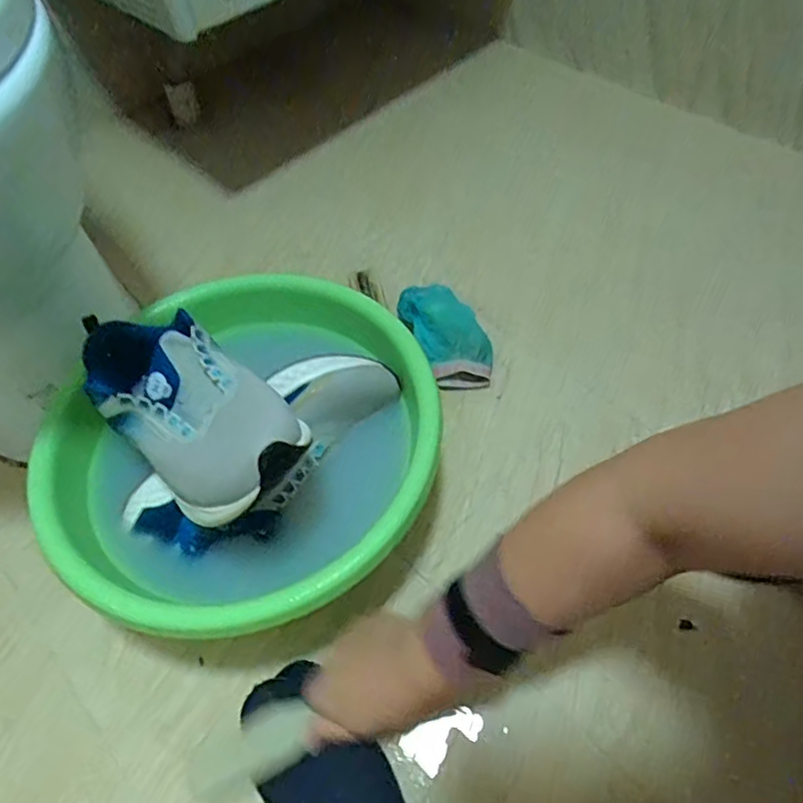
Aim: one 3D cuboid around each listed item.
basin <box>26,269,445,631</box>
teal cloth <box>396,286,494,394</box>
[{"bbox_3d":[-0.138,0.054,0.577,0.333,0.147,0.358,-1,56,1],"label":"basin"},{"bbox_3d":[0.053,-0.084,0.717,0.085,0.050,0.160,-23,59,-13],"label":"teal cloth"}]

